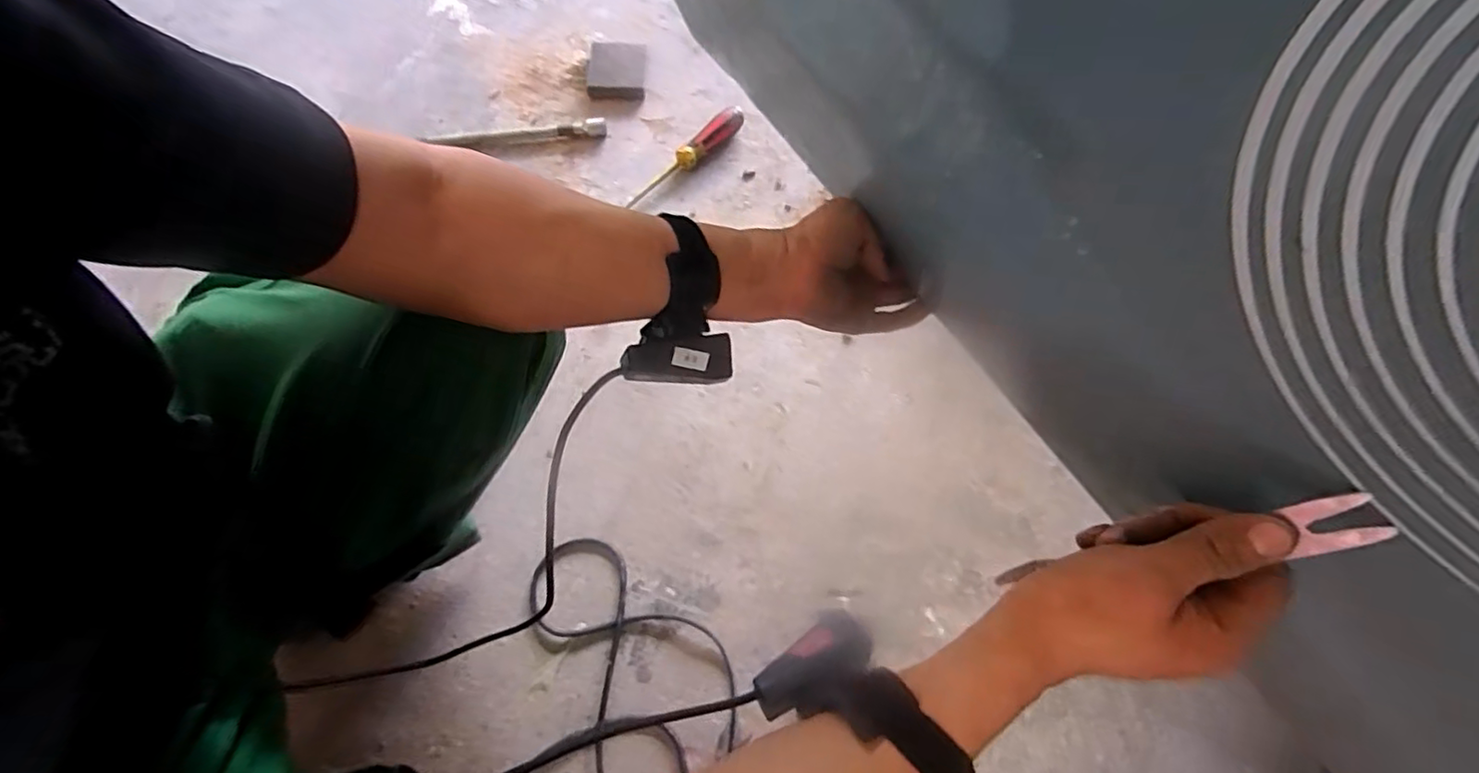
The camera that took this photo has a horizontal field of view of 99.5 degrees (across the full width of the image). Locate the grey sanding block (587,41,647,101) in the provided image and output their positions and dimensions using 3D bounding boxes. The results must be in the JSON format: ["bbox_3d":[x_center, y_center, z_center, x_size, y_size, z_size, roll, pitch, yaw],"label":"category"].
[{"bbox_3d":[-0.166,-0.432,0.857,0.079,0.031,0.085,3,71,-1],"label":"grey sanding block"}]

